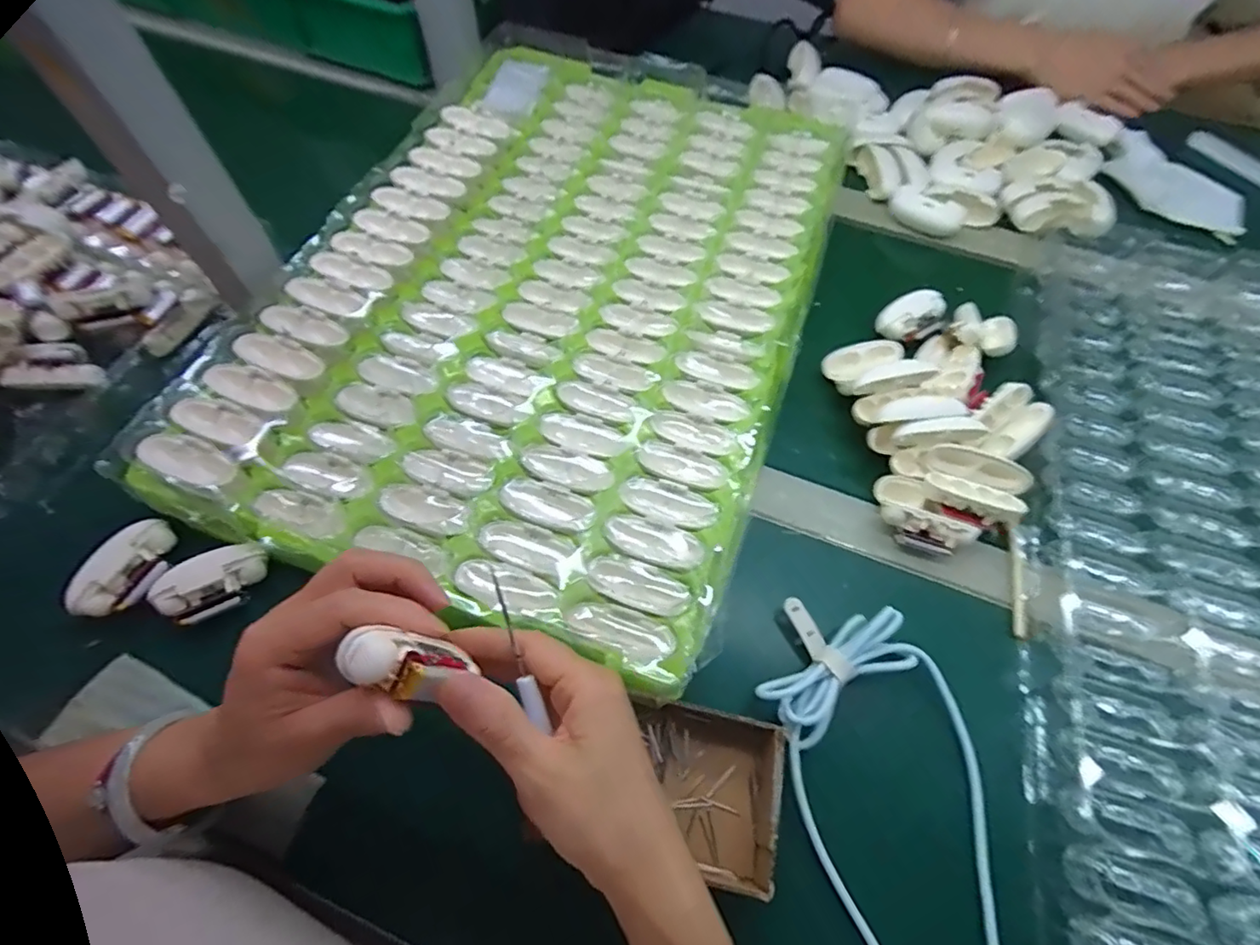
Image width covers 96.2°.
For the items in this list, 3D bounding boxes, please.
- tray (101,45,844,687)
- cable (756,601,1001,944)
[{"bbox_3d":[-0.053,-0.163,0.472,0.388,0.042,0.571,20,63,8],"label":"tray"},{"bbox_3d":[0.165,0.205,0.289,0.108,0.035,0.300,-17,64,-11],"label":"cable"}]

